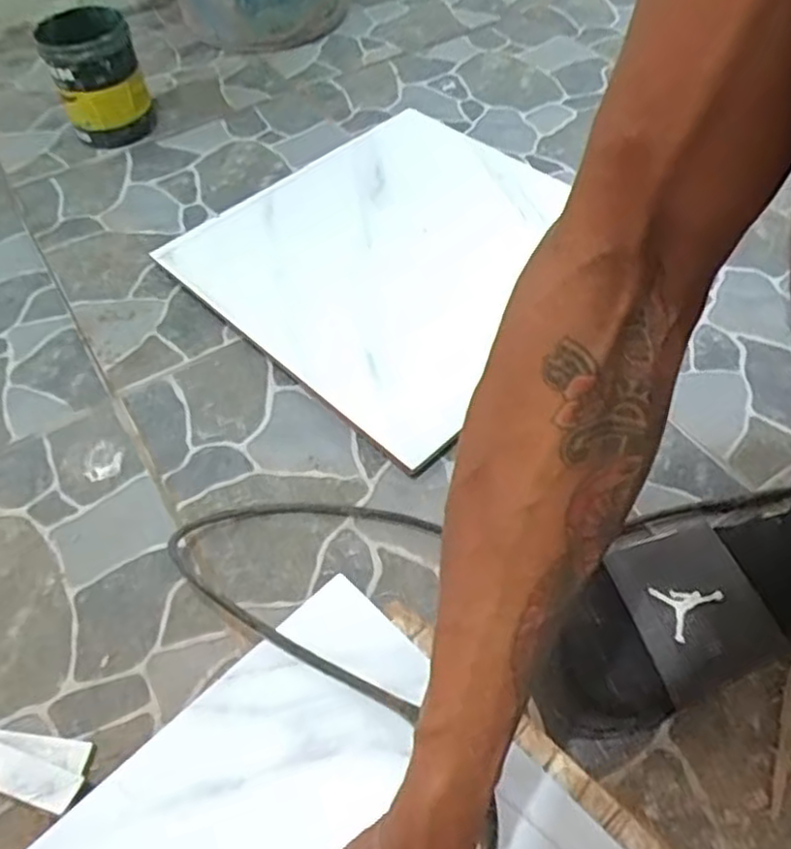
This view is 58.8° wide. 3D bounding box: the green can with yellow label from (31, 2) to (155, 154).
[{"bbox_3d":[-0.395,-0.463,0.944,0.116,0.157,0.099,-23,55,-14],"label":"green can with yellow label"}]

